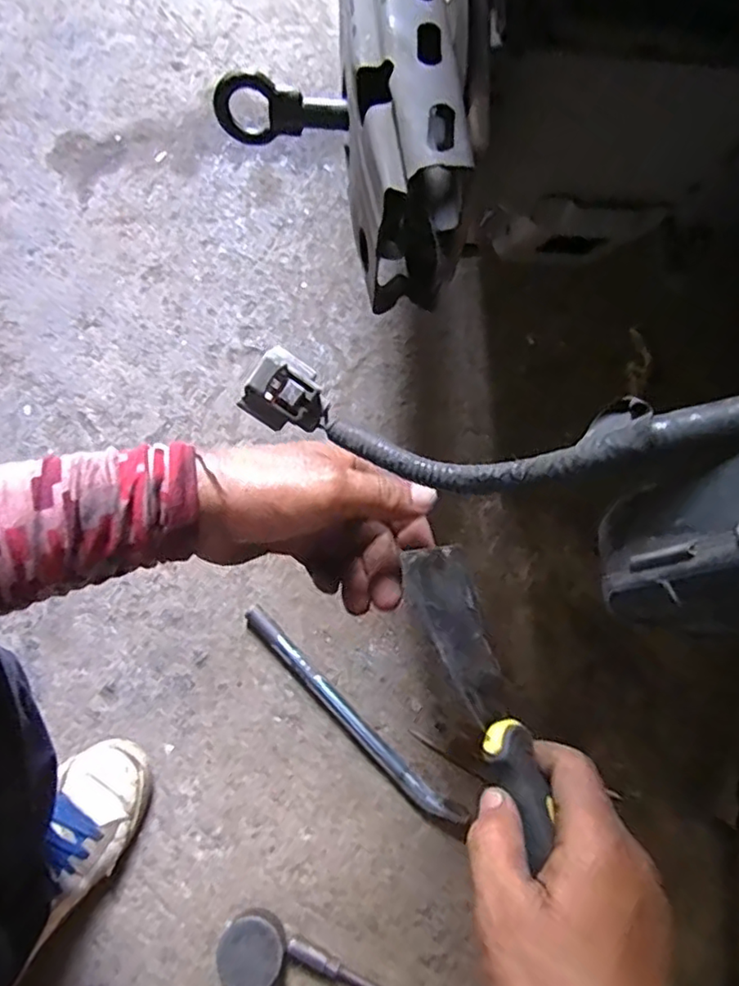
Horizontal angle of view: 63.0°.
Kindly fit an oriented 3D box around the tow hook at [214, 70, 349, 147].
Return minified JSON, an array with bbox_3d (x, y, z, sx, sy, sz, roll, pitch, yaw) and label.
[{"bbox_3d":[-0.065,-0.283,0.449,0.095,0.045,0.024,7,69,0],"label":"tow hook"}]

